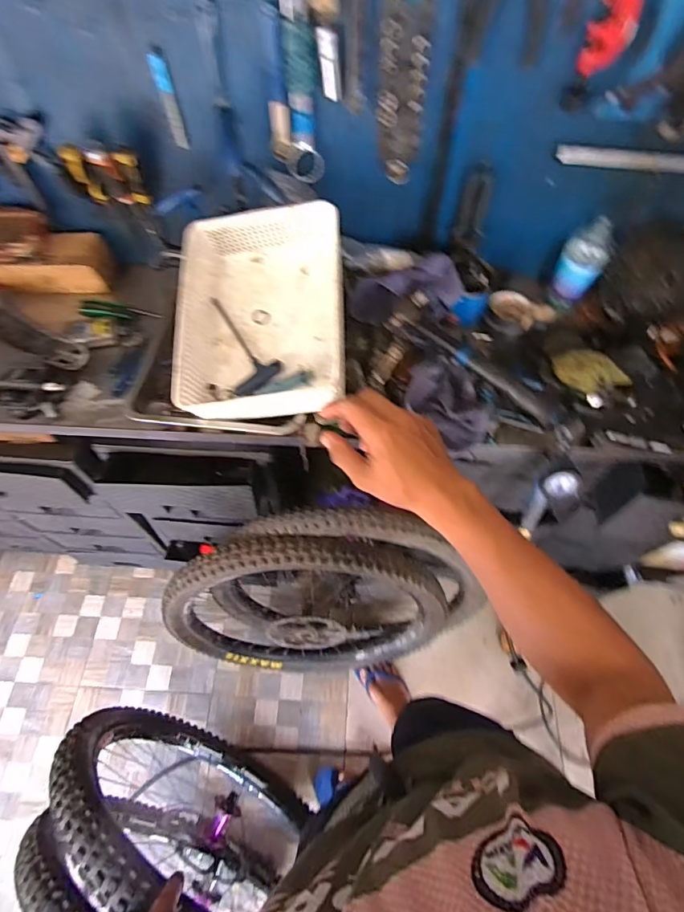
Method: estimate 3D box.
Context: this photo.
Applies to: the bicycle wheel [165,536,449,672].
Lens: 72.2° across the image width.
[{"bbox_3d":[-0.076,0.396,1.162,0.643,0.656,0.093,1,49,-3],"label":"bicycle wheel"}]

